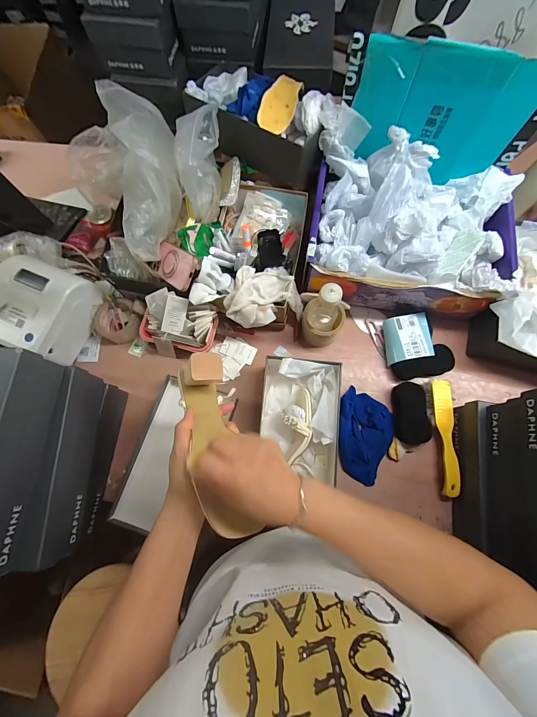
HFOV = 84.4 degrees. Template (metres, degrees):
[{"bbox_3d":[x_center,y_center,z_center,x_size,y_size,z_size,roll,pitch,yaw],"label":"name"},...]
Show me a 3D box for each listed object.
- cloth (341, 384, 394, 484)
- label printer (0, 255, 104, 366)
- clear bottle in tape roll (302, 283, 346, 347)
[{"bbox_3d":[0.205,0.164,0.626,0.108,0.026,0.184,6,75,3],"label":"cloth"},{"bbox_3d":[-0.496,-0.104,0.651,0.169,0.120,0.185,18,76,6],"label":"label printer"},{"bbox_3d":[0.118,-0.080,0.611,0.091,0.188,0.077,5,75,3],"label":"clear bottle in tape roll"}]

